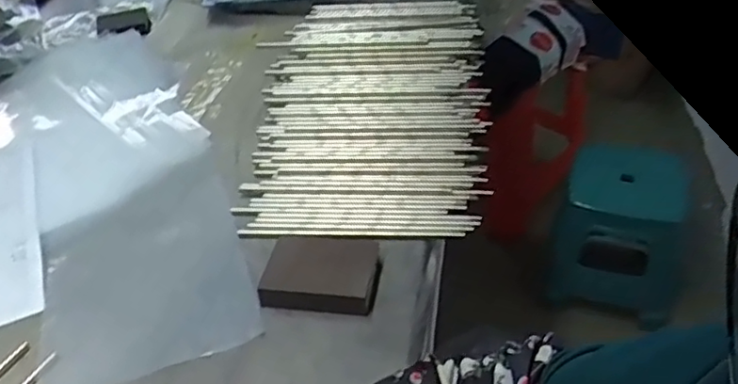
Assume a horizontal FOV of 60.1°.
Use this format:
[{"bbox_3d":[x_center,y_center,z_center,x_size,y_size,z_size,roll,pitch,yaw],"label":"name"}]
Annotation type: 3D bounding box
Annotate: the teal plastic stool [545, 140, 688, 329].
[{"bbox_3d":[0.559,0.079,1.456,0.269,0.302,0.295,9,41,15],"label":"teal plastic stool"}]

